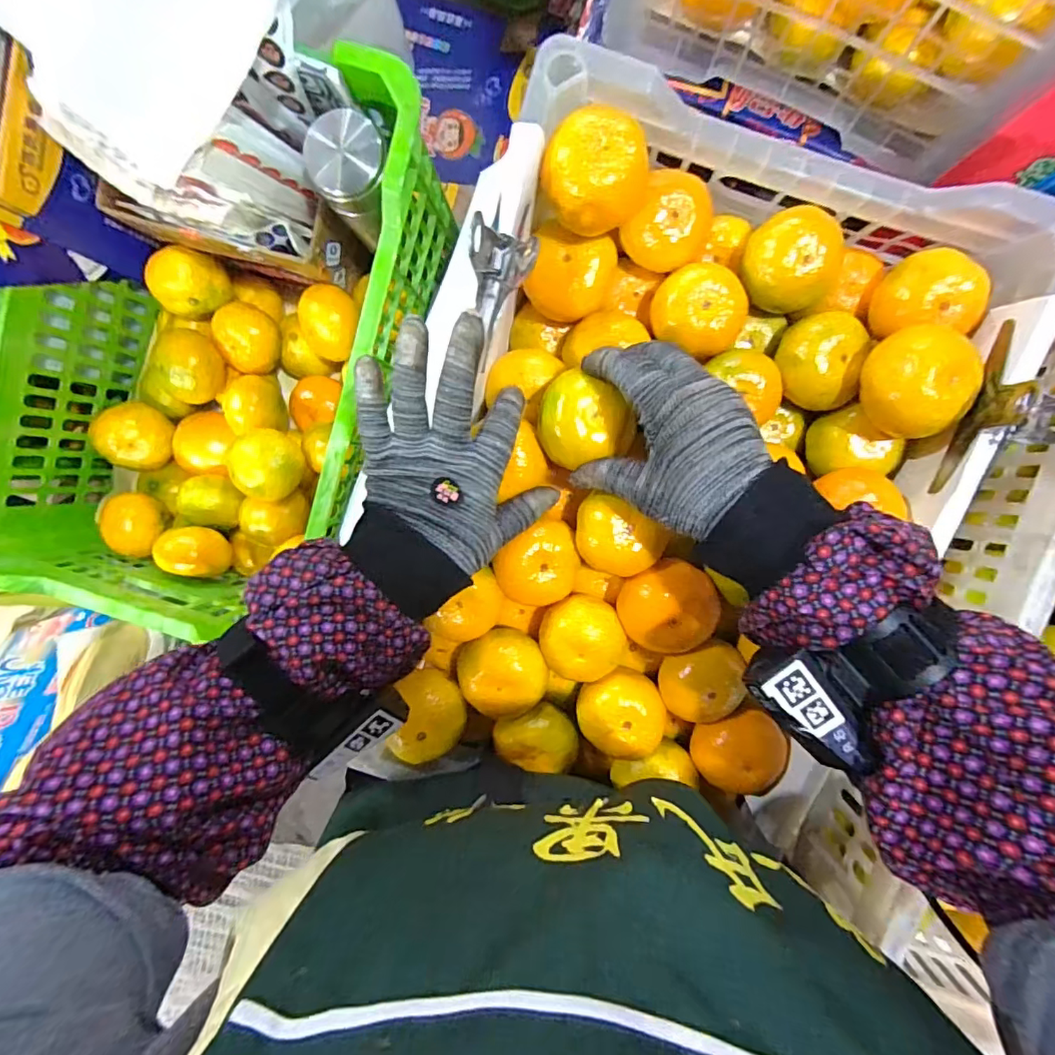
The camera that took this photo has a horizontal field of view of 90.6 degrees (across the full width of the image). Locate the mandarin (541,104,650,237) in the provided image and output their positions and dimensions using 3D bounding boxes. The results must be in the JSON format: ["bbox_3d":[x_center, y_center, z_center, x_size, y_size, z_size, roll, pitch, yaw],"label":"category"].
[{"bbox_3d":[0.044,-0.231,0.343,0.062,0.049,0.068,0,97,3],"label":"mandarin"}]

